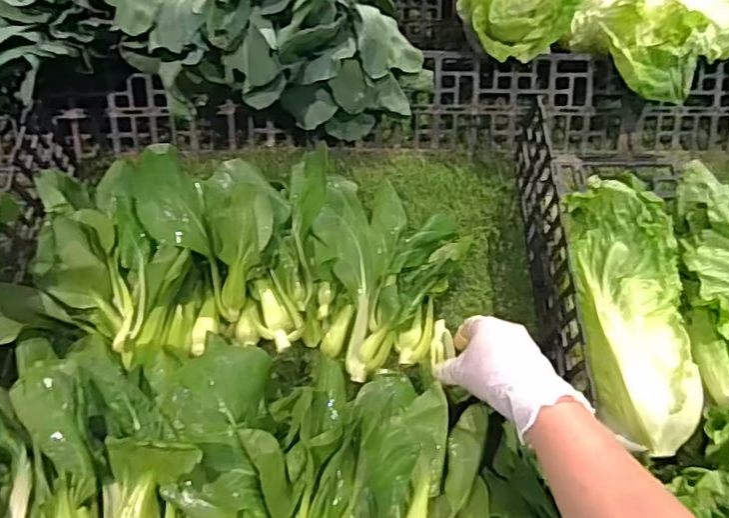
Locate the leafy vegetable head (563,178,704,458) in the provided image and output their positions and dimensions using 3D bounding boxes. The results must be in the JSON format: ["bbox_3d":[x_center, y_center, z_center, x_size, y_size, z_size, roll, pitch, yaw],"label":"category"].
[{"bbox_3d":[0.226,0.039,0.509,0.080,0.058,0.239,-2,70,-3],"label":"leafy vegetable head"}]

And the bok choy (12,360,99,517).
[{"bbox_3d":[-0.218,0.164,0.437,0.058,0.043,0.179,-12,80,-10],"label":"bok choy"}]

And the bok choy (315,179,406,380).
[{"bbox_3d":[0.000,0.004,0.573,0.088,0.070,0.212,-3,68,-3],"label":"bok choy"}]

